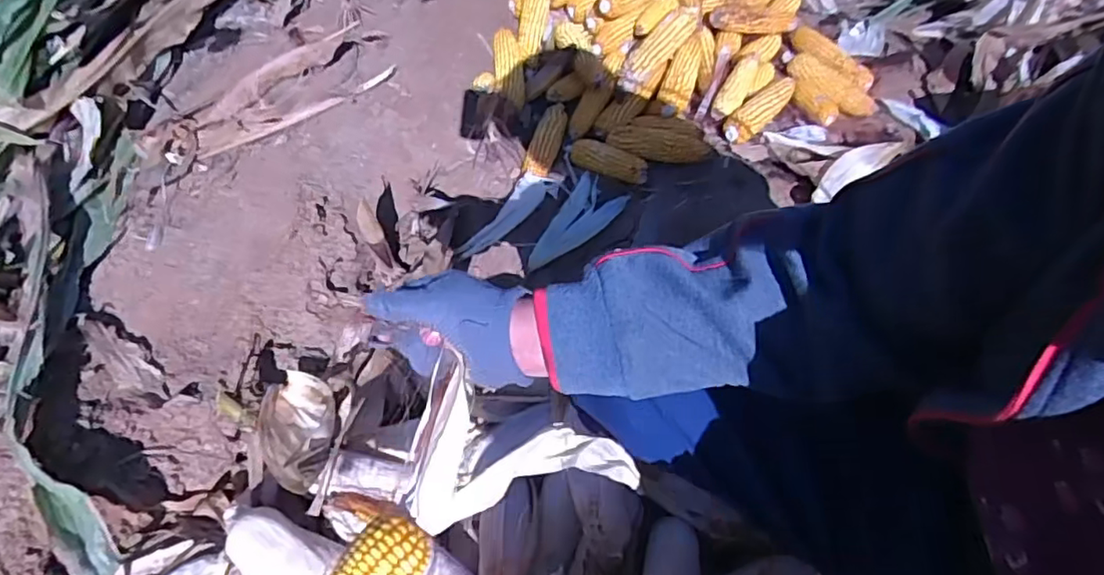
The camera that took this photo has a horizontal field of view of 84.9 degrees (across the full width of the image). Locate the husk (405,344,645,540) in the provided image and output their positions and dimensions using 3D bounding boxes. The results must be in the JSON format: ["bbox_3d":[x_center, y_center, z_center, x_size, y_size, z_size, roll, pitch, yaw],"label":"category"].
[{"bbox_3d":[-0.010,0.113,0.432,0.171,0.042,0.107,10,57,-20],"label":"husk"}]

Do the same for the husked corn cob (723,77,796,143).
[{"bbox_3d":[0.375,-0.319,1.074,0.049,0.040,0.195,37,67,22],"label":"husked corn cob"}]

